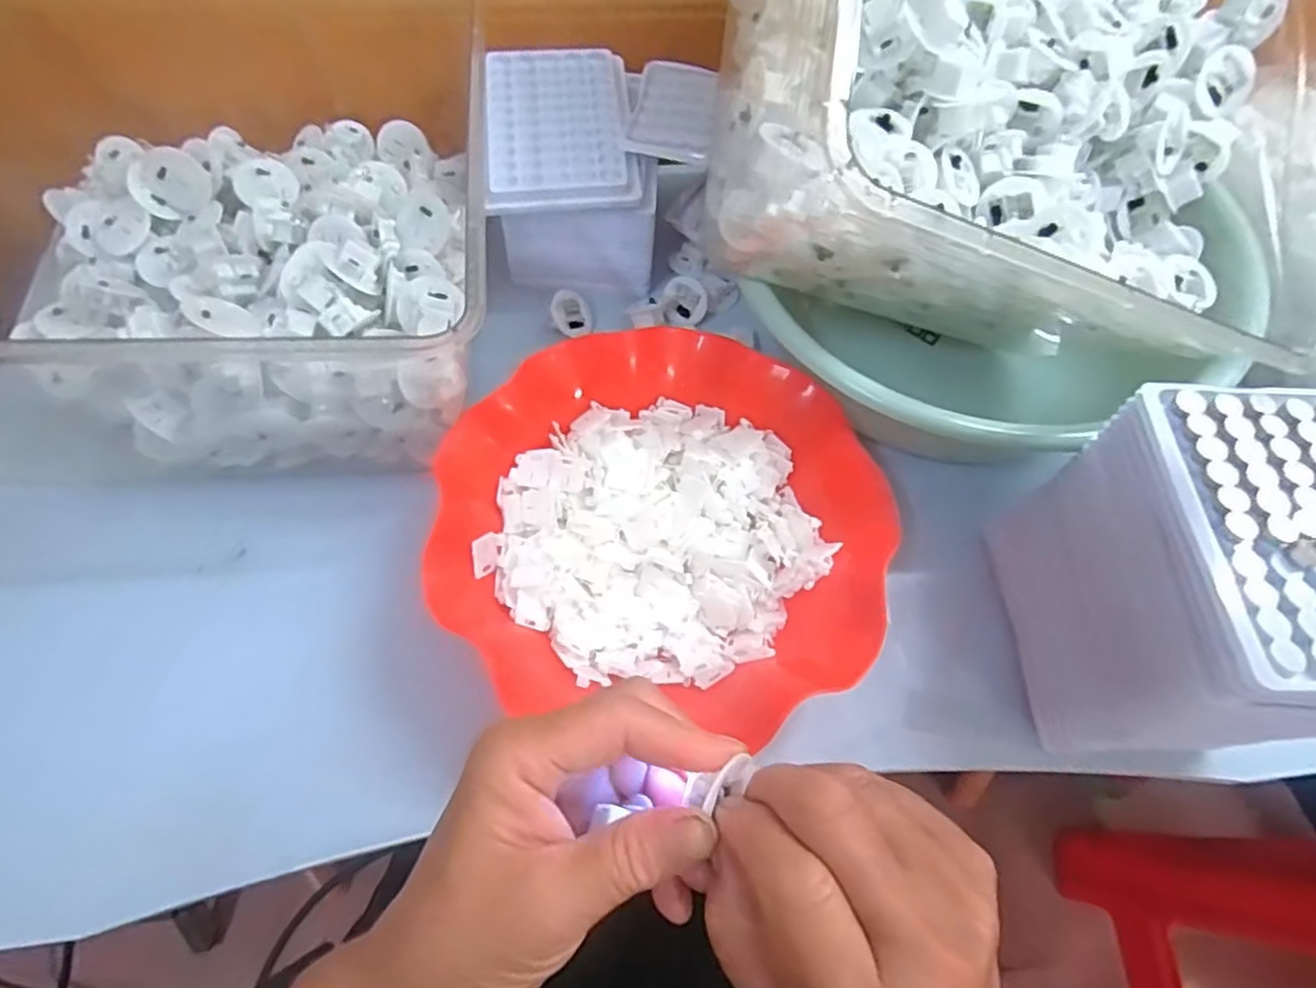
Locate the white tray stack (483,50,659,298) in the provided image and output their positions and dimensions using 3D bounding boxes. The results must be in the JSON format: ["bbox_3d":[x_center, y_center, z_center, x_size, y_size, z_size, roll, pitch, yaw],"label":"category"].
[{"bbox_3d":[-0.057,-0.211,0.467,0.104,0.092,0.134,-4,63,-6],"label":"white tray stack"}]

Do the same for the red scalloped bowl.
[{"bbox_3d":[0.007,0.015,0.373,0.228,0.066,0.200,8,63,0],"label":"red scalloped bowl"}]

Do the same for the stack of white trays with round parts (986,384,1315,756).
[{"bbox_3d":[0.244,0.049,0.327,0.093,0.149,0.137,2,63,-2],"label":"stack of white trays with round parts"}]

